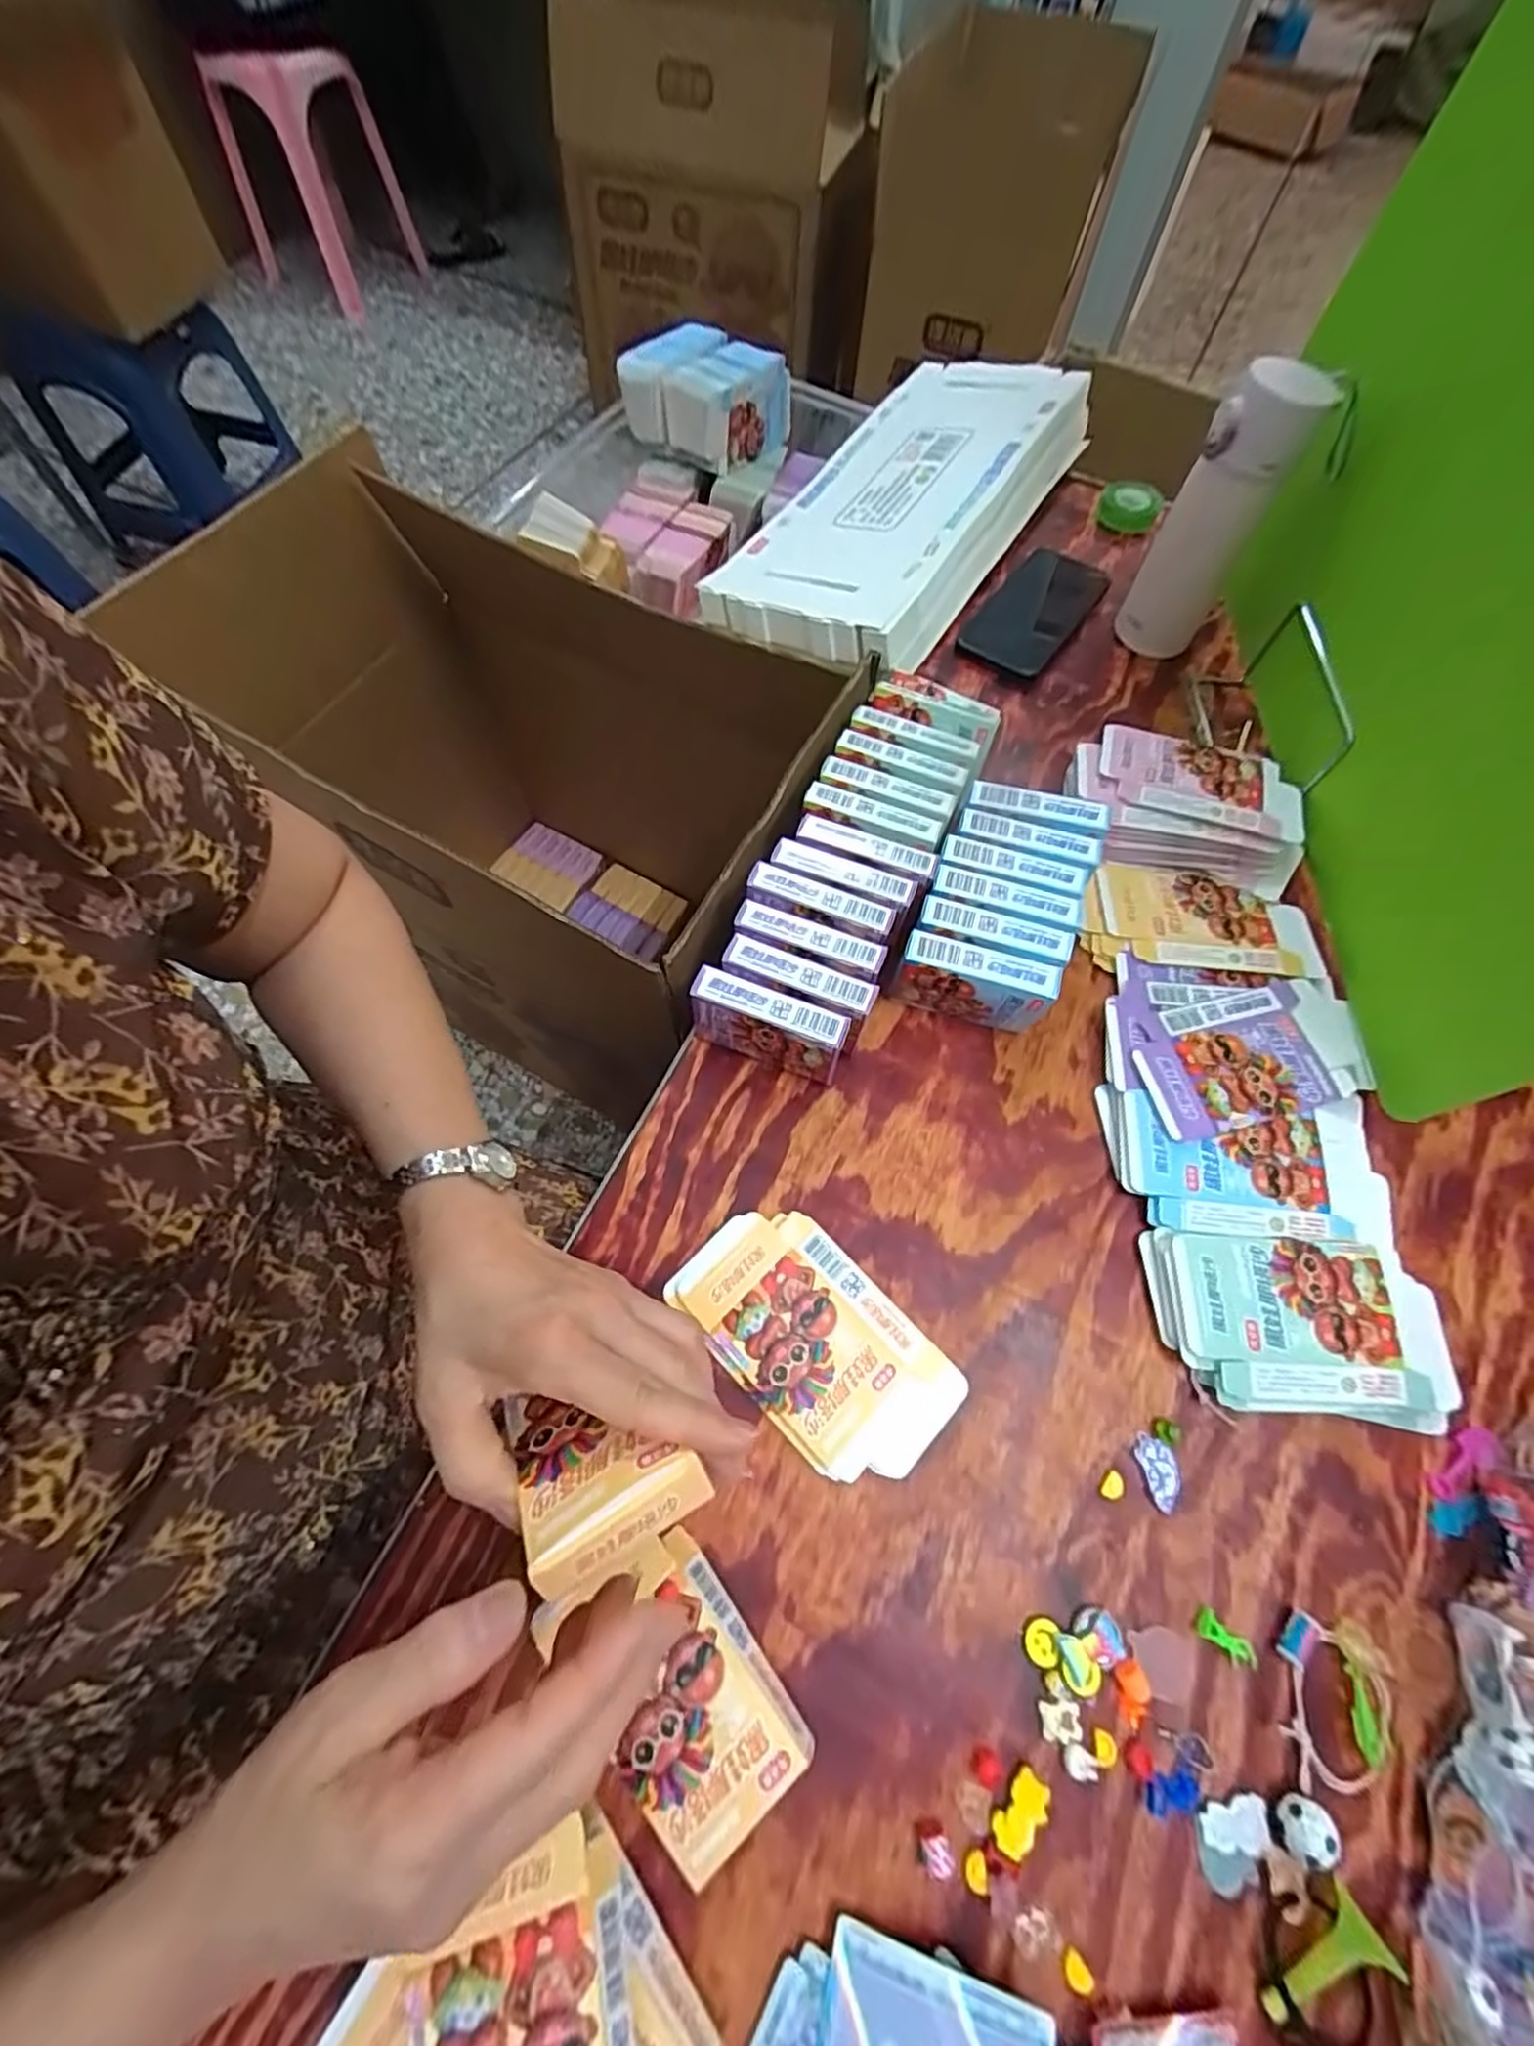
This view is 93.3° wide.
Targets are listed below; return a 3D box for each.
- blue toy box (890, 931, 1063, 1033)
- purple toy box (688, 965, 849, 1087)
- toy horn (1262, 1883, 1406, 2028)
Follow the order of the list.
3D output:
[{"bbox_3d":[0.128,-0.022,0.459,0.091,0.068,0.024,17,67,4],"label":"blue toy box"},{"bbox_3d":[0.000,0.005,0.442,0.092,0.066,0.025,20,67,6],"label":"purple toy box"},{"bbox_3d":[0.233,0.396,0.304,0.055,0.019,0.021,-20,69,-11],"label":"toy horn"}]

